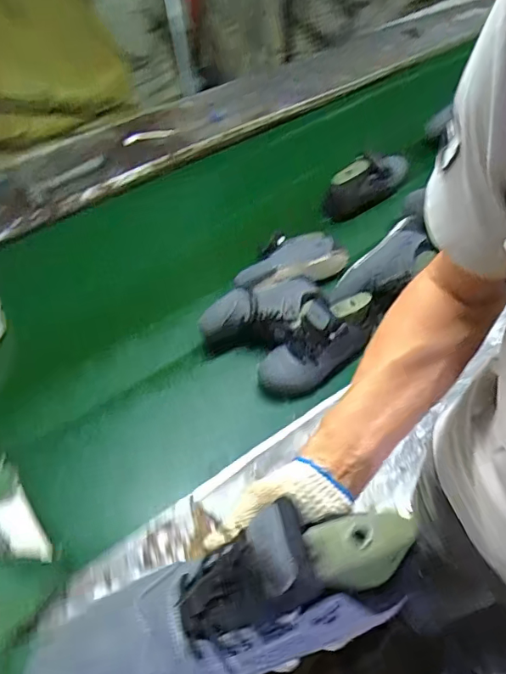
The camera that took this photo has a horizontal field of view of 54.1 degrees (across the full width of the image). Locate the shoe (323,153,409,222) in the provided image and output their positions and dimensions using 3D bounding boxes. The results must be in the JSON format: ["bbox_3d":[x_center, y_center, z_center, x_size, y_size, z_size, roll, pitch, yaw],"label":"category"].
[{"bbox_3d":[0.277,-0.372,1.195,0.264,0.101,0.081,-35,60,-23],"label":"shoe"}]

